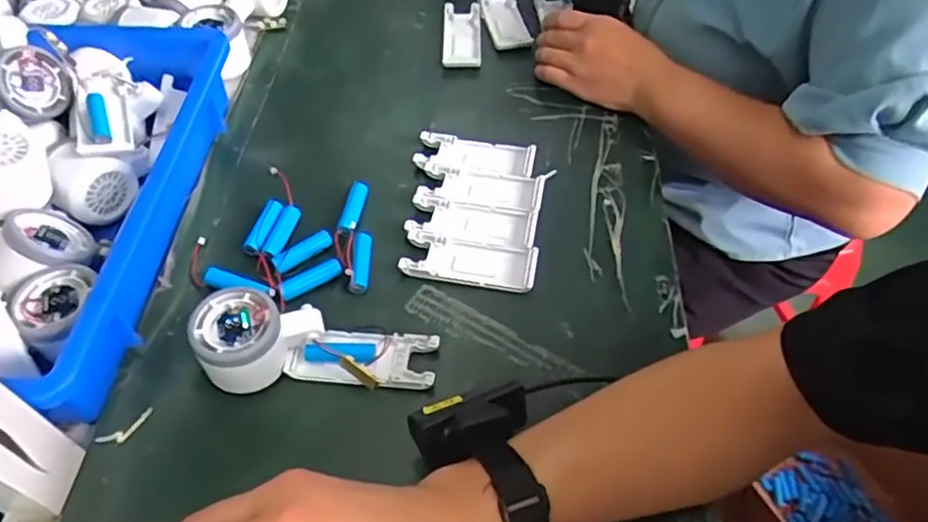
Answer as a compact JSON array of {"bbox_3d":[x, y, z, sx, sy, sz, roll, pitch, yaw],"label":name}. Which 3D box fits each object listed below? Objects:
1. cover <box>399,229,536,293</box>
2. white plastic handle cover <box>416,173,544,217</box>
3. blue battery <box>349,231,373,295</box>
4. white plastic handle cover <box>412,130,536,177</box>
[{"bbox_3d":[0.005,-0.001,0.515,0.102,0.008,0.041,10,55,7],"label":"cover"},{"bbox_3d":[0.016,-0.063,0.559,0.102,0.009,0.040,9,55,7],"label":"white plastic handle cover"},{"bbox_3d":[-0.079,0.000,0.507,0.015,0.015,0.048,2,68,1],"label":"blue battery"},{"bbox_3d":[0.010,-0.094,0.583,0.103,0.008,0.040,6,54,4],"label":"white plastic handle cover"}]

